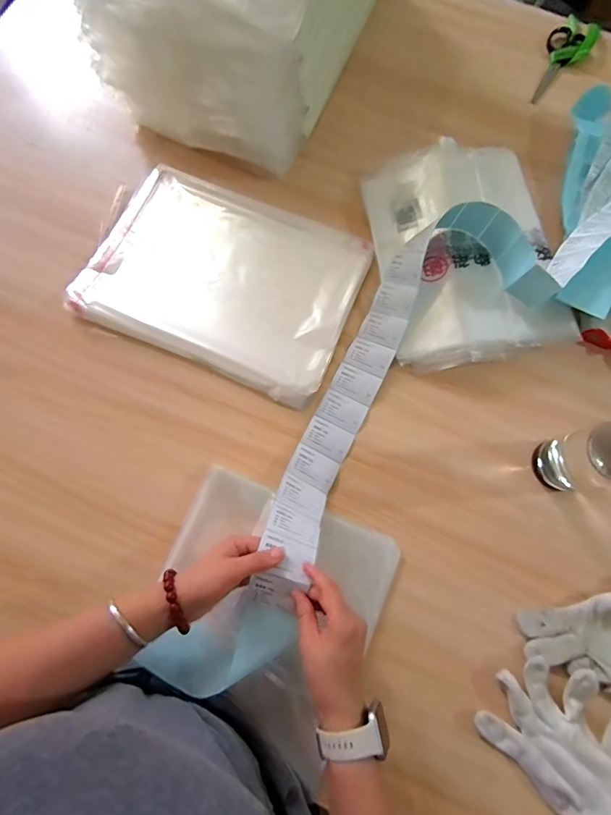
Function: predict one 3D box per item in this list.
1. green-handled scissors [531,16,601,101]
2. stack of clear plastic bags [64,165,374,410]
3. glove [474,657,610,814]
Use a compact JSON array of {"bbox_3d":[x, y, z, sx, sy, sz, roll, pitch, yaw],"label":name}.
[{"bbox_3d":[0.416,-0.569,0.676,0.068,0.031,0.166,32,77,6],"label":"green-handled scissors"},{"bbox_3d":[-0.108,-0.182,0.573,0.349,0.024,0.258,22,77,6],"label":"stack of clear plastic bags"},{"bbox_3d":[0.283,0.354,0.432,0.129,0.032,0.184,-41,79,-9],"label":"glove"}]

